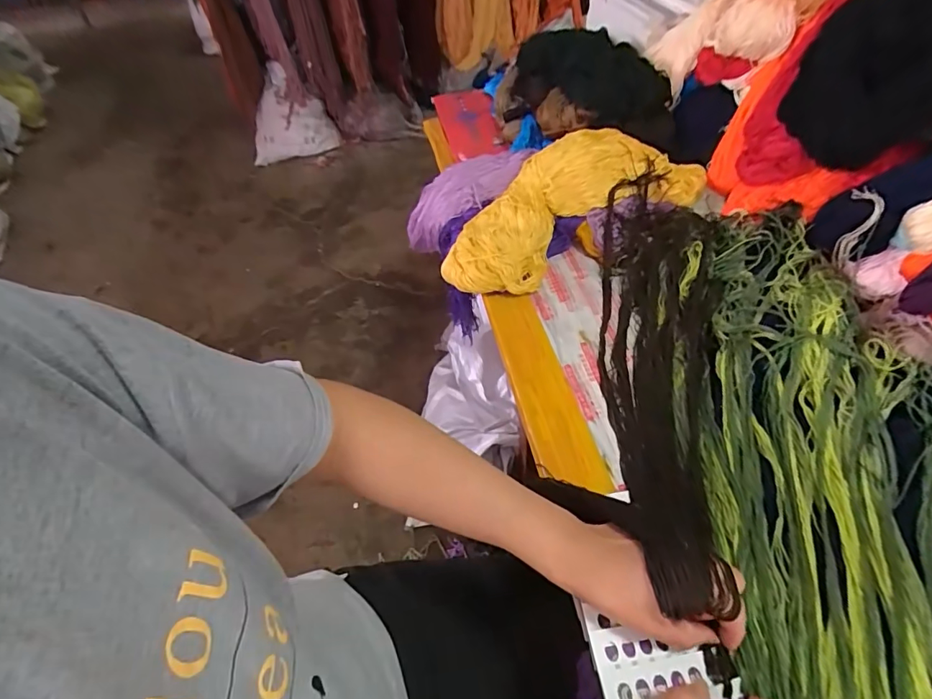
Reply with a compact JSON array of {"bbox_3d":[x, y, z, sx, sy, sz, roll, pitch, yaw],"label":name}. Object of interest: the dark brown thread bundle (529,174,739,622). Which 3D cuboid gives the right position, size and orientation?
[{"bbox_3d":[0.209,-0.010,0.553,0.126,0.102,0.578,8,46,12],"label":"dark brown thread bundle"}]

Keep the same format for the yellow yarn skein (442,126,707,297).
[{"bbox_3d":[0.146,-0.216,0.704,0.405,0.096,0.178,-23,51,-15],"label":"yellow yarn skein"}]

